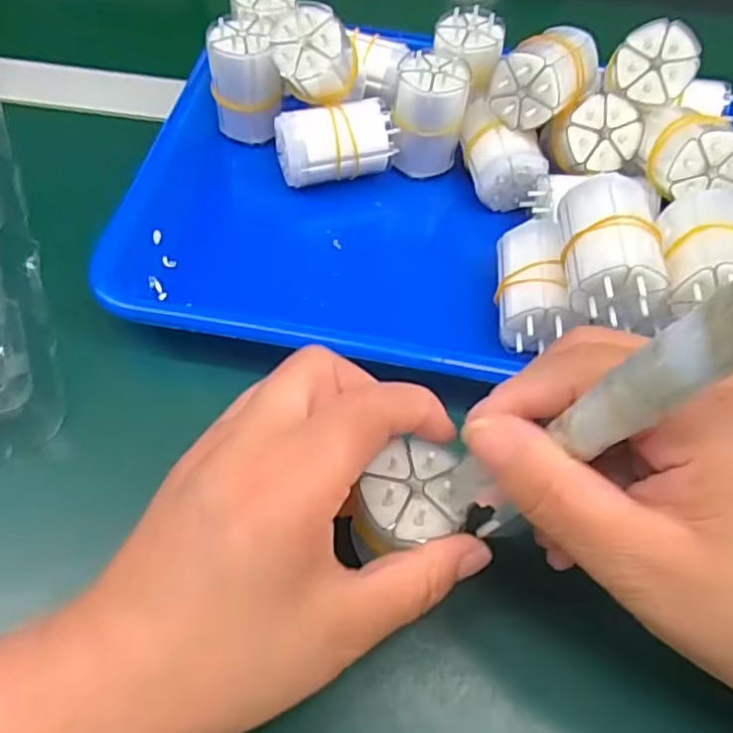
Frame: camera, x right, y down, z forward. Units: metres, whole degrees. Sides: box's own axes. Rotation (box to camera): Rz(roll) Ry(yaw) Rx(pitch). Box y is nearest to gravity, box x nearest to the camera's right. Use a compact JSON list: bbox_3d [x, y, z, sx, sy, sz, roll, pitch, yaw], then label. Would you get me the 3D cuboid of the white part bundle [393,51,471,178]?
[{"bbox_3d":[0.035,-0.138,0.365,0.038,0.057,0.032,9,57,1],"label":"white part bundle"}]

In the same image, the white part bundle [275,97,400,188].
[{"bbox_3d":[-0.015,-0.121,0.358,0.066,0.036,0.030,-8,58,-10],"label":"white part bundle"}]

